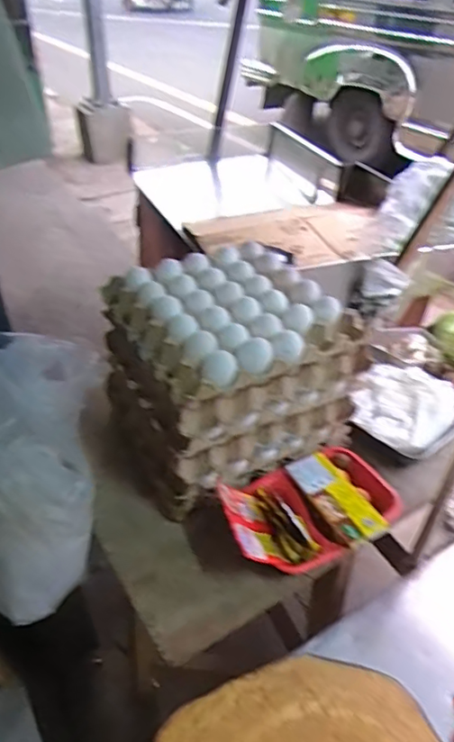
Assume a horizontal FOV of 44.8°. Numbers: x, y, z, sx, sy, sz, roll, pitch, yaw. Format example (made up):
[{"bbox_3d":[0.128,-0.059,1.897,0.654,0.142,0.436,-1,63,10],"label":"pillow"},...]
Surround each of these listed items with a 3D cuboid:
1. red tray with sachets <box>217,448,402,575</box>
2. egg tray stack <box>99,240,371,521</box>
[{"bbox_3d":[0.111,0.178,0.740,0.249,0.074,0.153,-16,44,-20],"label":"red tray with sachets"},{"bbox_3d":[-0.002,0.001,0.821,0.294,0.254,0.265,-19,45,-22],"label":"egg tray stack"}]

